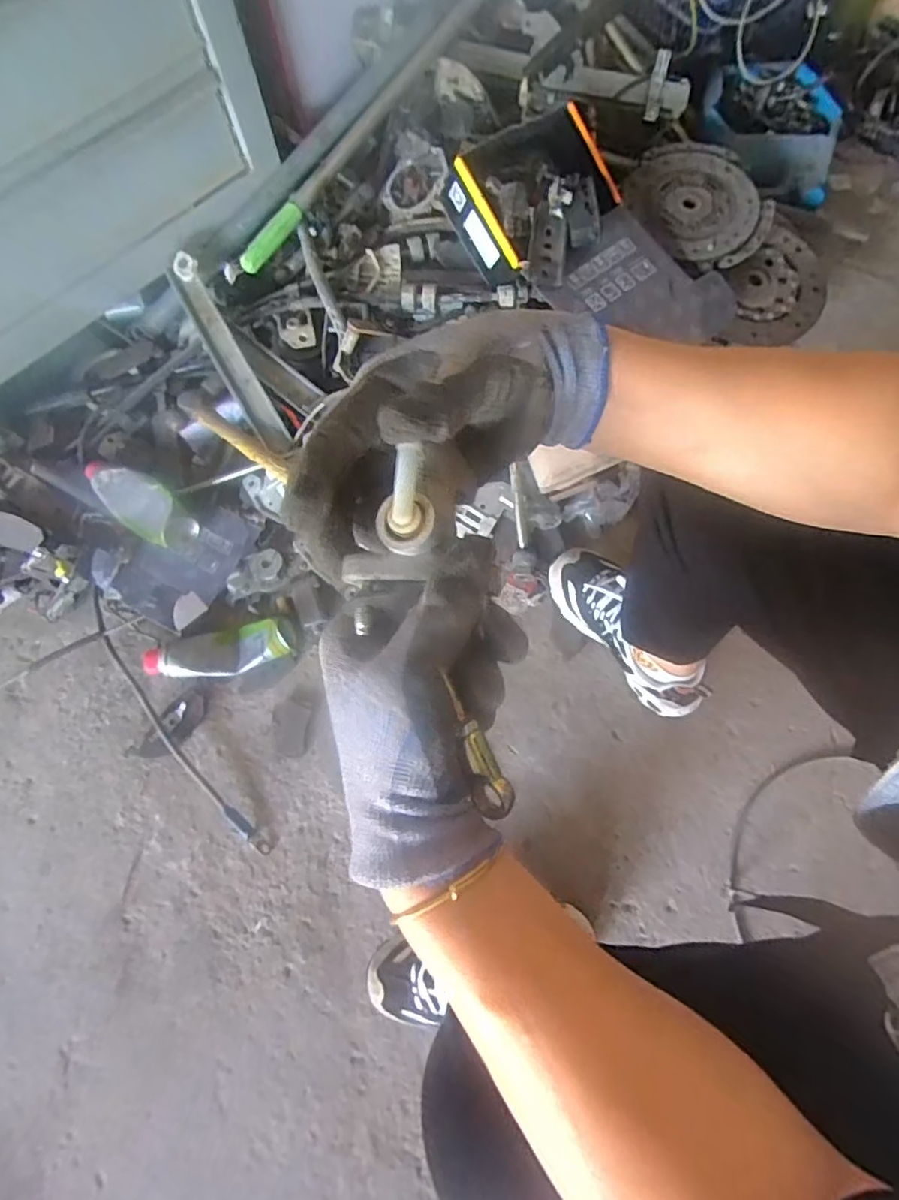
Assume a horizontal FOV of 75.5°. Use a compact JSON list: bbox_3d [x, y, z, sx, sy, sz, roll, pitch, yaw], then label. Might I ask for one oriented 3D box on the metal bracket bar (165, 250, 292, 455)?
[{"bbox_3d":[-0.333,-0.369,0.877,0.050,0.037,0.340,-30,85,-9],"label":"metal bracket bar"}]

